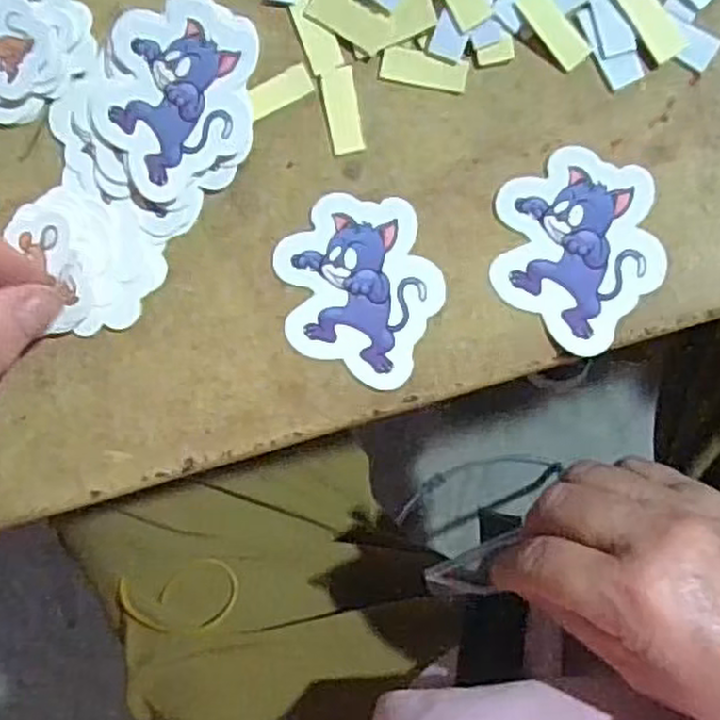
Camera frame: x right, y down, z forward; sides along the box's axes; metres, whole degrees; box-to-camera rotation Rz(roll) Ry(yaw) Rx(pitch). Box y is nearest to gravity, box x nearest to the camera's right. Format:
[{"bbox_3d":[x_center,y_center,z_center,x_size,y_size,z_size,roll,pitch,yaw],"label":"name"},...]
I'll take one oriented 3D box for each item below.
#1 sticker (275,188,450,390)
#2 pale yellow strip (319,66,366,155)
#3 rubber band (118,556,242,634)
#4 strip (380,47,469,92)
[{"bbox_3d":[-0.001,-0.026,0.242,0.054,0.004,0.056,24,91,7],"label":"sticker"},{"bbox_3d":[-0.006,-0.083,0.242,0.011,0.004,0.028,-10,88,5],"label":"pale yellow strip"},{"bbox_3d":[-0.097,0.129,0.396,0.062,0.010,0.037,-15,87,5],"label":"rubber band"},{"bbox_3d":[0.021,-0.095,0.239,0.028,0.004,0.010,13,90,6],"label":"strip"}]

